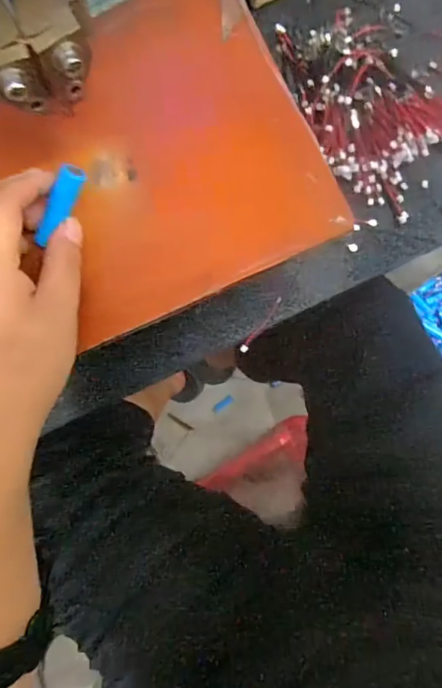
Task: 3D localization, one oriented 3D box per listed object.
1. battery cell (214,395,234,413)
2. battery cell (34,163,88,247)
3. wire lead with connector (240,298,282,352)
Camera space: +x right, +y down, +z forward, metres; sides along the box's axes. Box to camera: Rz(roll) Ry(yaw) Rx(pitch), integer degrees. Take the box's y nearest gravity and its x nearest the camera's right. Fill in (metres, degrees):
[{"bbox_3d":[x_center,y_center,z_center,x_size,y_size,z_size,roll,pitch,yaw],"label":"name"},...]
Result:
[{"bbox_3d":[0.006,0.145,1.090,0.053,0.020,0.019,-35,81,-1],"label":"battery cell"},{"bbox_3d":[-0.091,-0.075,0.249,0.013,0.011,0.048,41,112,8],"label":"battery cell"},{"bbox_3d":[0.034,-0.016,0.379,0.007,0.005,0.055,37,87,8],"label":"wire lead with connector"}]

